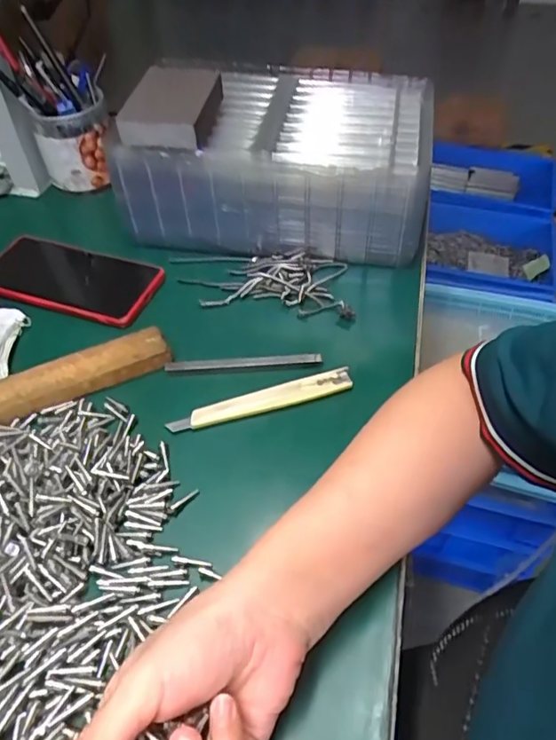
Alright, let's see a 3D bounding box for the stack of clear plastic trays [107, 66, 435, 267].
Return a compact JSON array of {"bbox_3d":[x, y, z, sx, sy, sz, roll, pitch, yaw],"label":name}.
[{"bbox_3d":[-0.001,-0.201,0.556,0.279,0.131,0.164,7,49,5],"label":"stack of clear plastic trays"}]

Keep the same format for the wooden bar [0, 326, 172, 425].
[{"bbox_3d":[-0.231,0.027,0.412,0.301,0.021,0.038,-20,52,-18],"label":"wooden bar"}]

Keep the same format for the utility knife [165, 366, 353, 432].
[{"bbox_3d":[-0.012,0.024,0.425,0.141,0.015,0.018,-12,50,-11],"label":"utility knife"}]

